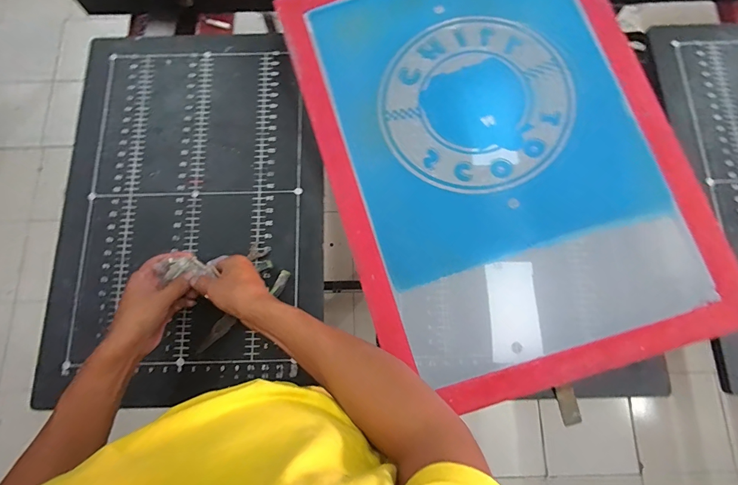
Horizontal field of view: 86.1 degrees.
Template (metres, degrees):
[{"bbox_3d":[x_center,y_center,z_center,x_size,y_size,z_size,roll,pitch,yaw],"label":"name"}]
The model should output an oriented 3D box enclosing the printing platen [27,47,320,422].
[{"bbox_3d":[-0.279,-0.073,0.609,0.404,0.021,0.580,-5,75,-2],"label":"printing platen"}]

